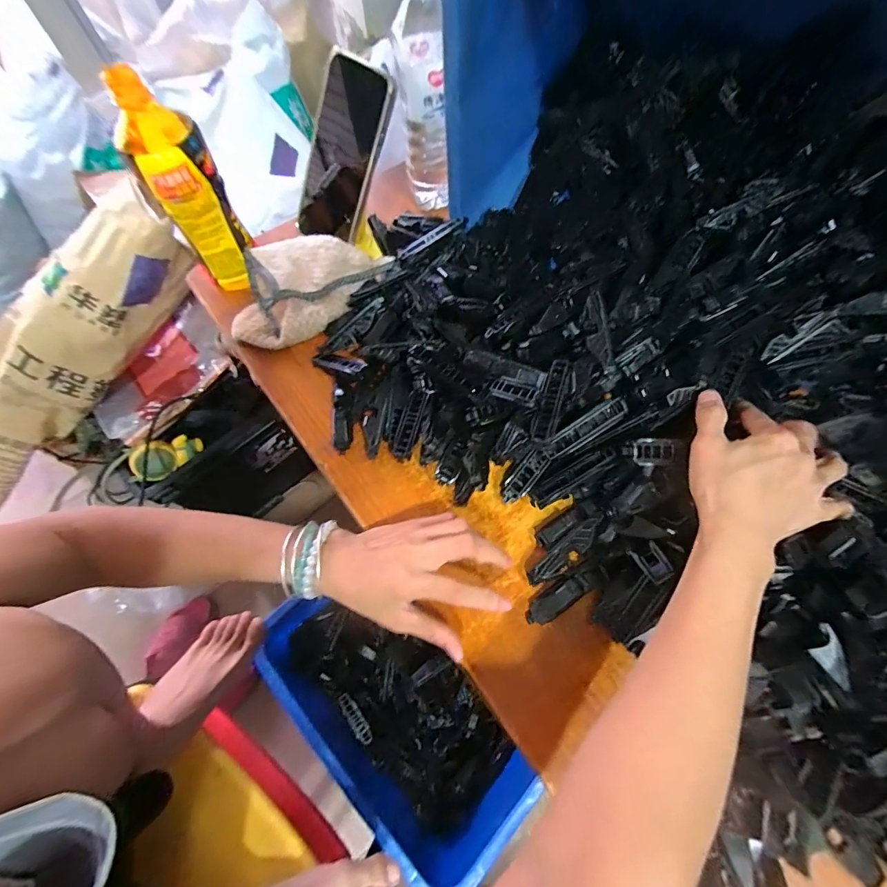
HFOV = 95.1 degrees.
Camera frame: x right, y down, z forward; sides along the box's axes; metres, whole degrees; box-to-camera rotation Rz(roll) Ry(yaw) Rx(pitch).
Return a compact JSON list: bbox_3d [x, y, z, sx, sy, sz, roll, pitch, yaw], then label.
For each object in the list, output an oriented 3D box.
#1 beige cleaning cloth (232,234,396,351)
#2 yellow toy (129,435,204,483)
[{"bbox_3d":[-0.151,-0.174,0.435,0.170,0.044,0.108,-30,69,-11],"label":"beige cleaning cloth"},{"bbox_3d":[-0.486,0.021,0.716,0.045,0.061,0.109,17,27,42],"label":"yellow toy"}]

